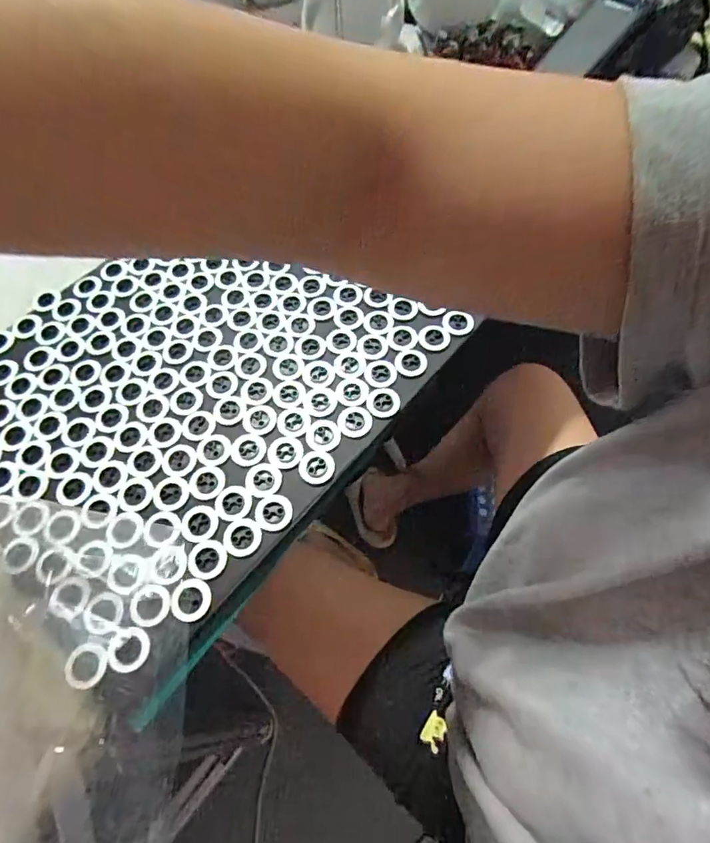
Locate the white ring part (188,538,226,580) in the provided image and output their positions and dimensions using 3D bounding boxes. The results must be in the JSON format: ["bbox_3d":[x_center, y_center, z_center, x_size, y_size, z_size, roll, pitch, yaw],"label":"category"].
[{"bbox_3d":[-0.108,0.101,0.368,0.028,0.004,0.029,-1,61,1],"label":"white ring part"}]

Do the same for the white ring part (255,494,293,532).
[{"bbox_3d":[-0.063,0.069,0.385,0.029,0.004,0.028,-1,61,1],"label":"white ring part"}]

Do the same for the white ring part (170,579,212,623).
[{"bbox_3d":[-0.116,0.125,0.353,0.027,0.004,0.029,-1,61,1],"label":"white ring part"}]

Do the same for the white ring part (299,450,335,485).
[{"bbox_3d":[-0.031,0.036,0.404,0.028,0.004,0.028,-1,61,1],"label":"white ring part"}]

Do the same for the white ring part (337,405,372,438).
[{"bbox_3d":[0.000,0.000,0.426,0.028,0.004,0.029,-1,61,1],"label":"white ring part"}]

